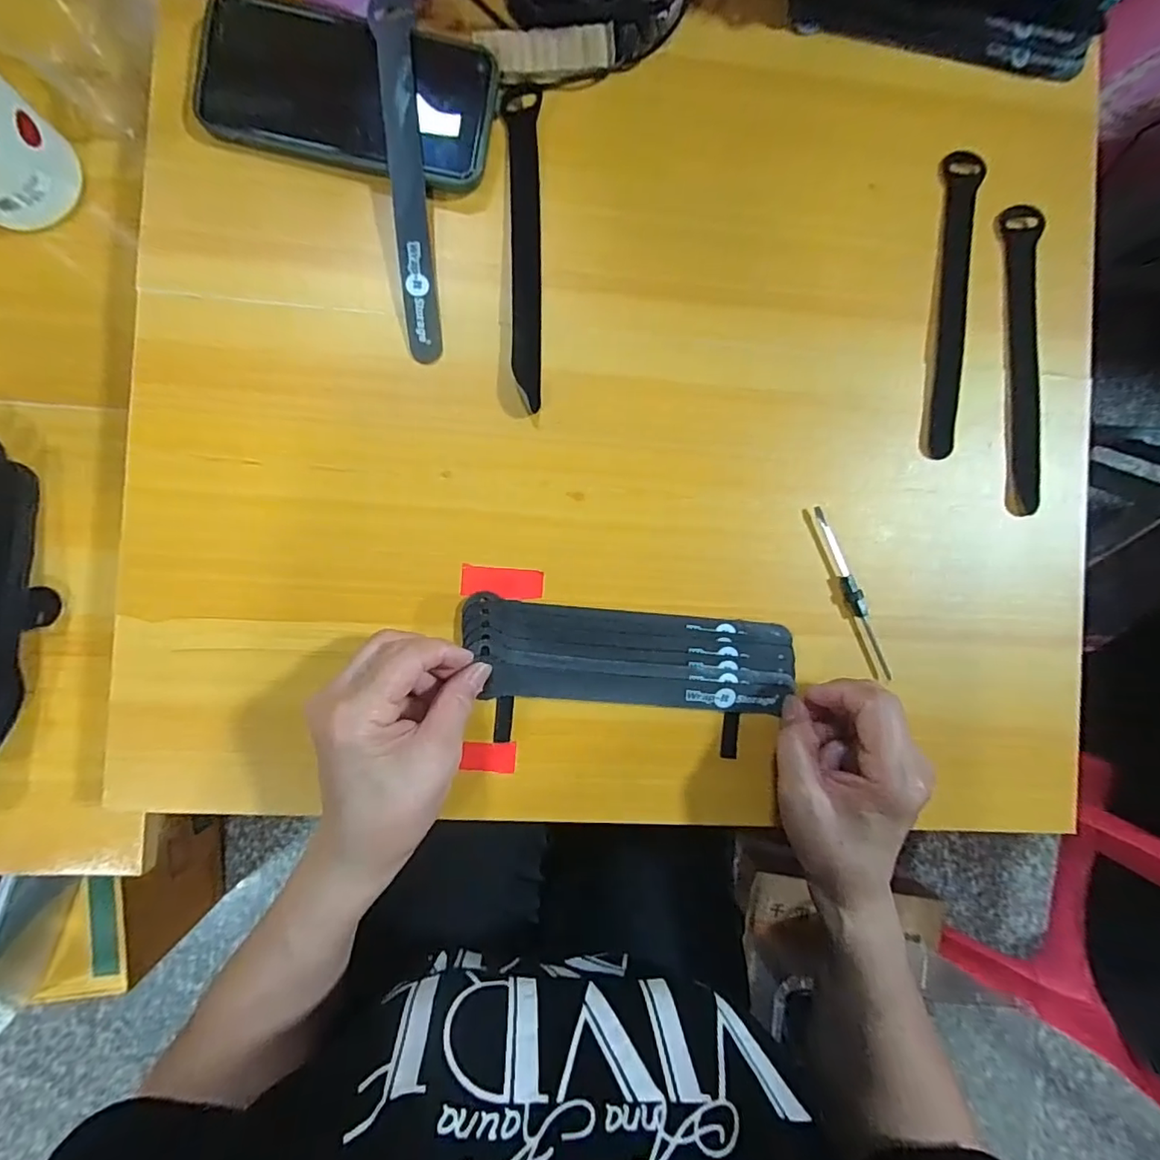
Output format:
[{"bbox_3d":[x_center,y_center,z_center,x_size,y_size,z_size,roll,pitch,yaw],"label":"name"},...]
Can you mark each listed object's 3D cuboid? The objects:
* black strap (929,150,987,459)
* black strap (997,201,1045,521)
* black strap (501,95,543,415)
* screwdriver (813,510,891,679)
[{"bbox_3d":[0.235,-0.175,0.349,0.025,0.004,0.192,7,89,-4],"label":"black strap"},{"bbox_3d":[0.287,-0.142,0.356,0.025,0.005,0.193,-2,90,-4],"label":"black strap"},{"bbox_3d":[-0.033,-0.201,0.332,0.020,0.006,0.192,0,89,-4],"label":"black strap"},{"bbox_3d":[0.169,0.008,0.343,0.008,0.011,0.114,-24,91,-4],"label":"screwdriver"}]

